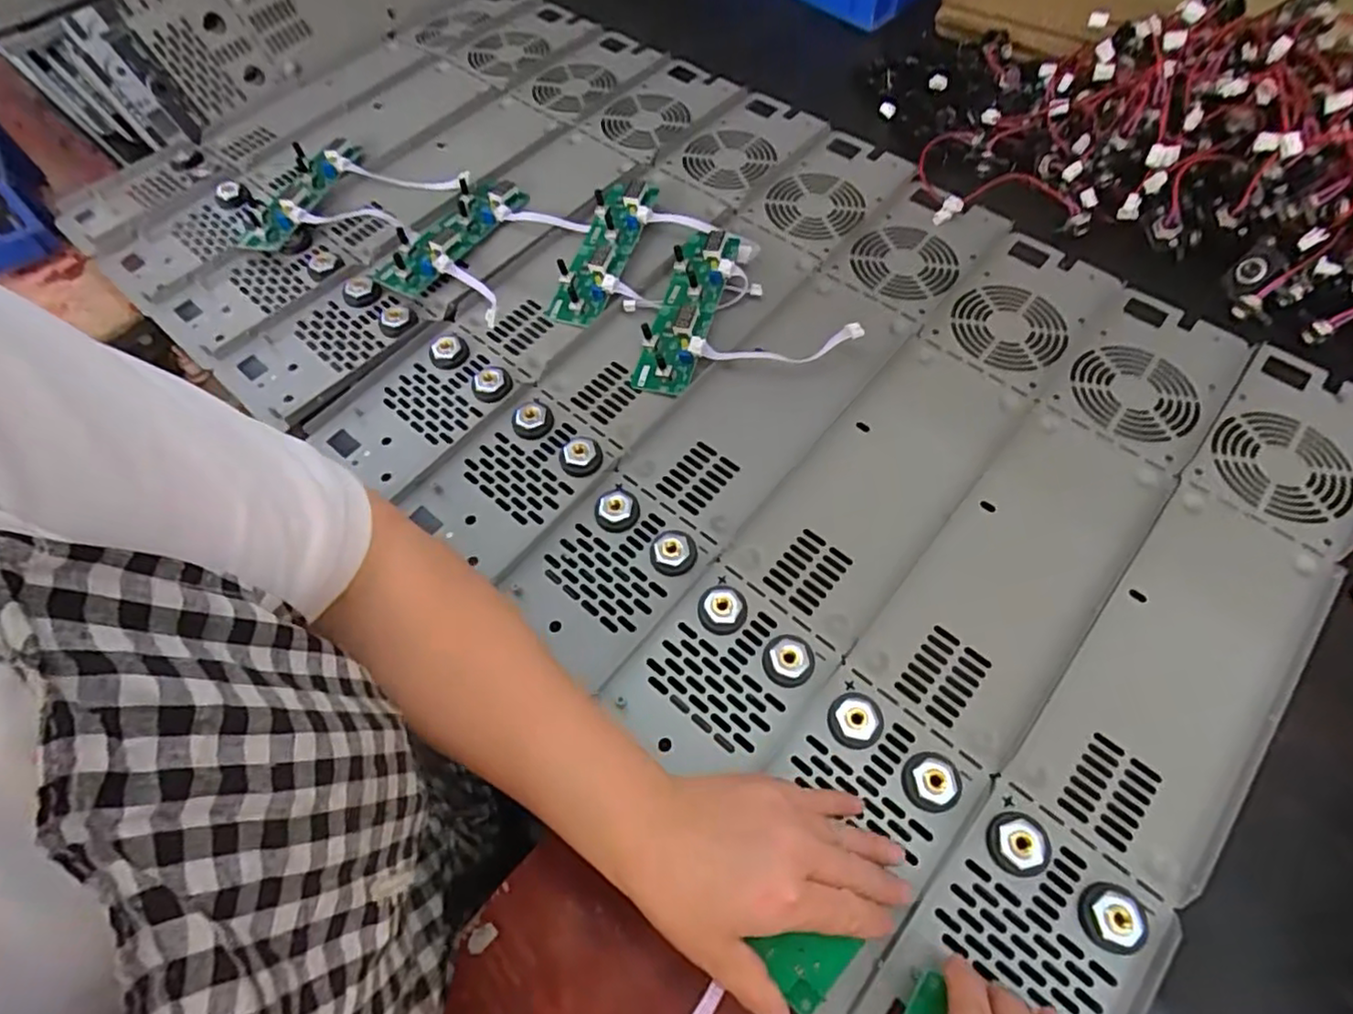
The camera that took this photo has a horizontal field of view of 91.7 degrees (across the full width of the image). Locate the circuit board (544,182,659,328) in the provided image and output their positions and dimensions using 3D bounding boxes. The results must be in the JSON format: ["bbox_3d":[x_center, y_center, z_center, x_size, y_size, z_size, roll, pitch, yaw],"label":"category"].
[{"bbox_3d":[-0.061,-0.220,0.552,0.050,0.033,0.150,18,65,12],"label":"circuit board"}]

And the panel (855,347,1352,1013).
[{"bbox_3d":[0.299,0.094,0.386,0.104,0.012,0.529,38,71,20],"label":"panel"}]

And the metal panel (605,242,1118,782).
[{"bbox_3d":[0.155,-0.031,0.461,0.101,0.015,0.503,37,71,20],"label":"metal panel"}]

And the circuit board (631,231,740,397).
[{"bbox_3d":[0.009,-0.158,0.523,0.047,0.026,0.153,15,65,11],"label":"circuit board"}]

